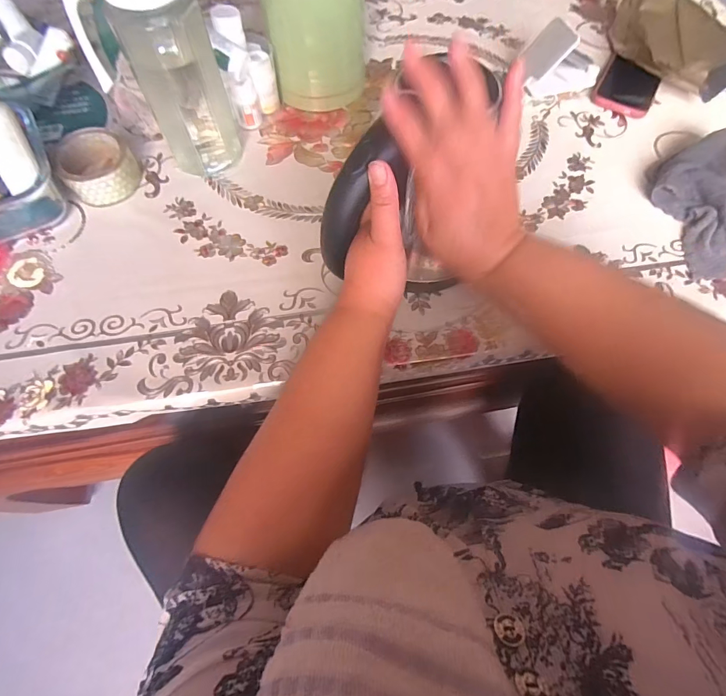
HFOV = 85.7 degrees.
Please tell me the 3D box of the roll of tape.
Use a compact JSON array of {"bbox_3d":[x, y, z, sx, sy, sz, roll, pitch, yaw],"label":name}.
[{"bbox_3d":[-0.326,-0.224,0.482,0.085,0.041,0.093,1,65,-1],"label":"roll of tape"}]

